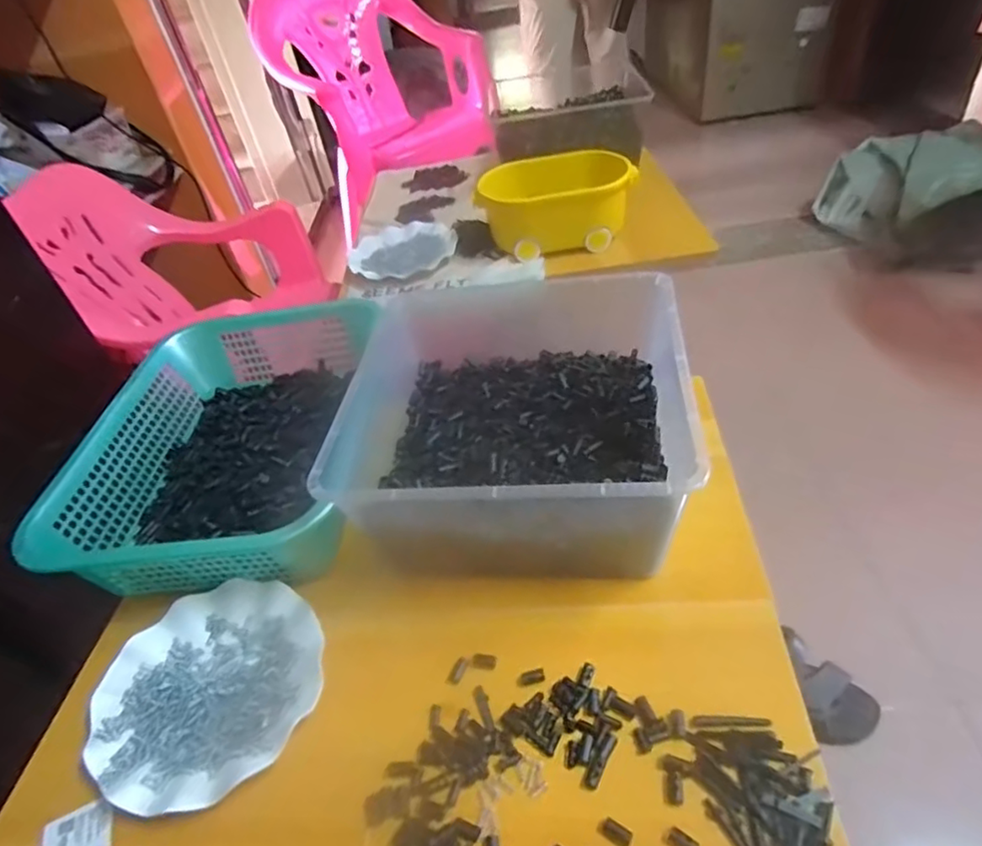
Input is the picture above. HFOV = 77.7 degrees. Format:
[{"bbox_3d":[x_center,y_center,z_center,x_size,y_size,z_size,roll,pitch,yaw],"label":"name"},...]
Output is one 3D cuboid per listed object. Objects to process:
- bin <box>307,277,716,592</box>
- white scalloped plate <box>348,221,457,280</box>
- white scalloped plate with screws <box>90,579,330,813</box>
[{"bbox_3d":[0.021,0.011,0.582,0.298,0.148,0.272,-1,43,9],"label":"bin"},{"bbox_3d":[-0.149,-0.300,1.037,0.175,0.029,0.171,-10,41,2],"label":"white scalloped plate"},{"bbox_3d":[-0.227,0.209,0.494,0.173,0.026,0.177,-7,41,6],"label":"white scalloped plate with screws"}]

